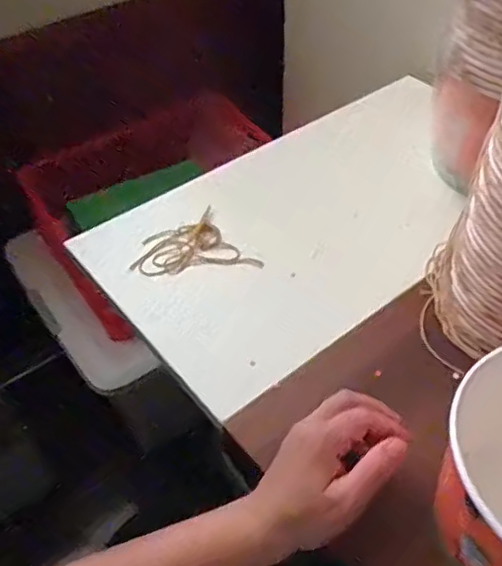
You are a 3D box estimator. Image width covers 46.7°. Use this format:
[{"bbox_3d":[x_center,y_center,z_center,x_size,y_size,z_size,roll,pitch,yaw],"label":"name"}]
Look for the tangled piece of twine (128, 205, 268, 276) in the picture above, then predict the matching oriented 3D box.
[{"bbox_3d":[-0.062,-0.042,0.630,0.128,0.010,0.081,-8,49,-5],"label":"tangled piece of twine"}]

